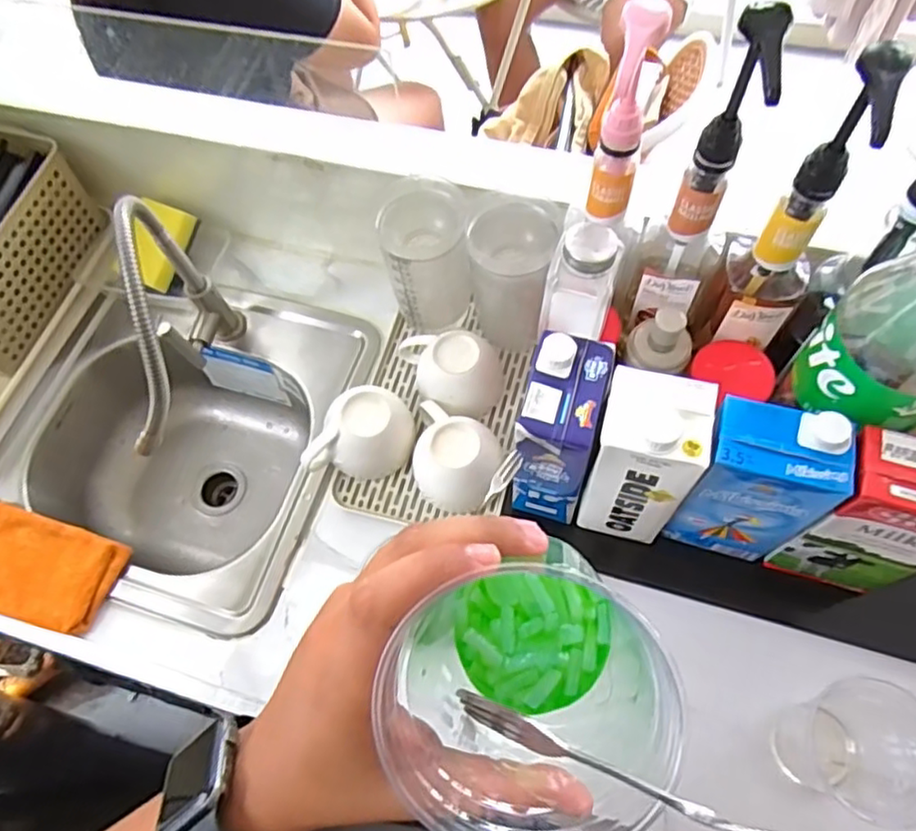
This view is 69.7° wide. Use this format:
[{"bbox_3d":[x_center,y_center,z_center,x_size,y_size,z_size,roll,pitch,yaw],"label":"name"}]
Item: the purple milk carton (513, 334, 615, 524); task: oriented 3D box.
[{"bbox_3d":[0.087,0.016,0.579,0.069,0.177,0.099,15,66,10],"label":"purple milk carton"}]

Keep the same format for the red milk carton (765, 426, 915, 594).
[{"bbox_3d":[0.337,0.082,0.532,0.103,0.187,0.068,14,66,10],"label":"red milk carton"}]

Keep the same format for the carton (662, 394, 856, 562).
[{"bbox_3d":[0.243,0.059,0.550,0.099,0.187,0.063,14,66,10],"label":"carton"}]

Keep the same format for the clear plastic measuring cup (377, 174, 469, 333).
[{"bbox_3d":[-0.031,-0.162,0.680,0.081,0.140,0.084,-1,65,3],"label":"clear plastic measuring cup"}]

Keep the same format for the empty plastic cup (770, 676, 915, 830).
[{"bbox_3d":[0.318,0.267,0.534,0.094,0.099,0.101,-1,65,3],"label":"empty plastic cup"}]

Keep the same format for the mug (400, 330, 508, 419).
[{"bbox_3d":[-0.014,-0.046,0.699,0.122,0.069,0.081,16,67,11],"label":"mug"}]

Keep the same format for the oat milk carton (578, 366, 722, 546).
[{"bbox_3d":[0.155,0.040,0.561,0.078,0.186,0.079,12,66,9],"label":"oat milk carton"}]

